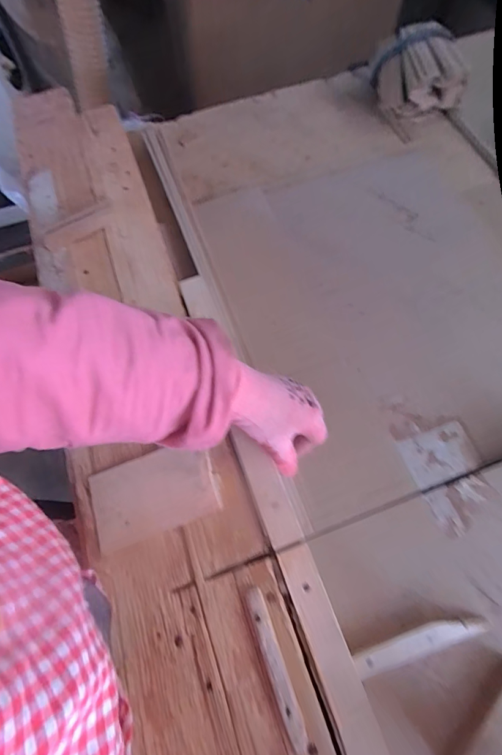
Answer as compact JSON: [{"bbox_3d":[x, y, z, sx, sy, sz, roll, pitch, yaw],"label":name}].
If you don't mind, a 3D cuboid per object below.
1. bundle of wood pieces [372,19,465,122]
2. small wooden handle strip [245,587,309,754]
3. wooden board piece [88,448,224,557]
[{"bbox_3d":[0.284,-0.507,0.642,0.135,0.097,0.113,-12,67,-4],"label":"bundle of wood pieces"},{"bbox_3d":[0.021,0.244,0.318,0.016,0.012,0.117,-20,68,-4],"label":"small wooden handle strip"},{"bbox_3d":[-0.102,0.120,0.392,0.130,0.008,0.081,-22,71,0],"label":"wooden board piece"}]

